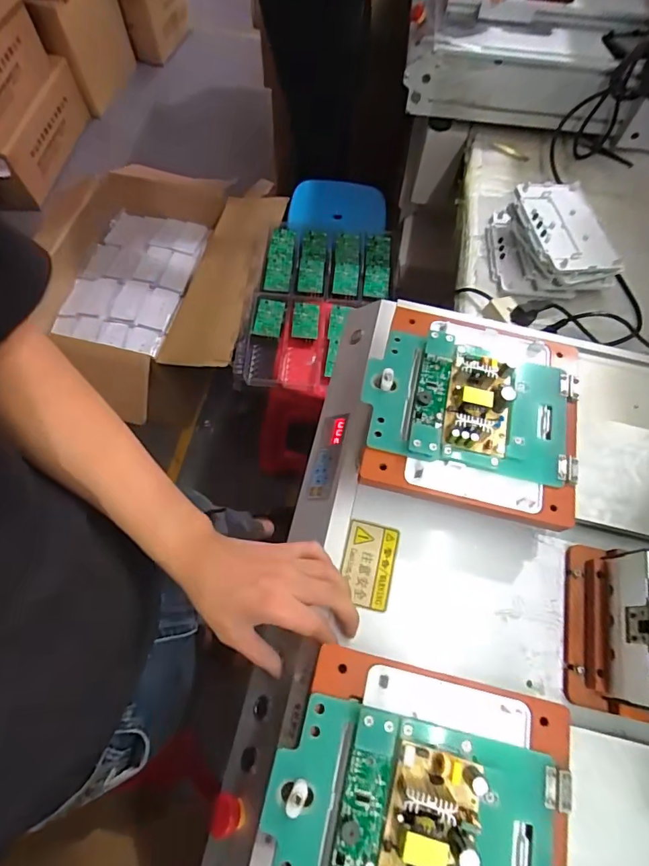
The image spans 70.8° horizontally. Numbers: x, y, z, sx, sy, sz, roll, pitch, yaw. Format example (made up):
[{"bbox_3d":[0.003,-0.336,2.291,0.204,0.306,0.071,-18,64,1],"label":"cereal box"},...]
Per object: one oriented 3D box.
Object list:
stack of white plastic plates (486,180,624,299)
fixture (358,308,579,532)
[{"bbox_3d":[0.376,-0.326,0.782,0.163,0.091,0.192,-4,68,-3],"label":"stack of white plastic plates"},{"bbox_3d":[0.146,-0.030,0.447,0.205,0.036,0.201,13,68,3],"label":"fixture"}]

